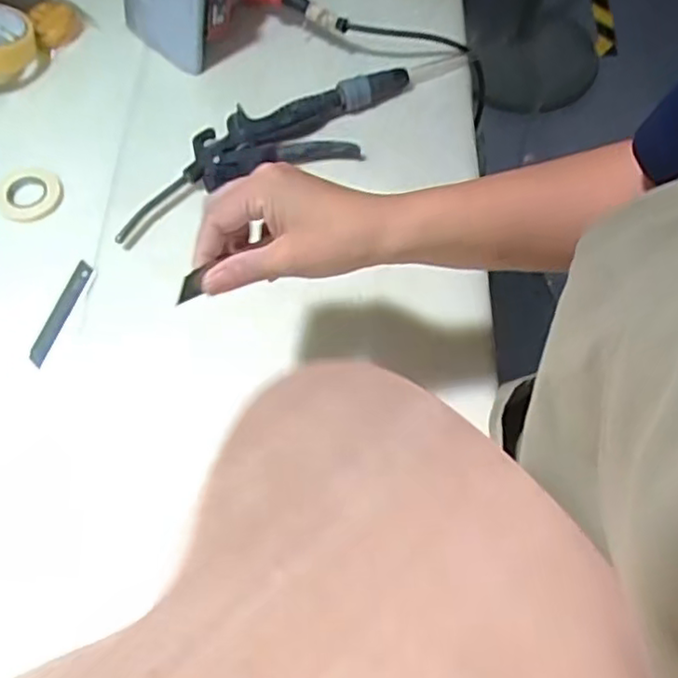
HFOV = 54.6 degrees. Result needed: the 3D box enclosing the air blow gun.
[{"bbox_3d":[-0.064,-0.173,0.603,0.302,0.032,0.086,-20,65,-11],"label":"air blow gun"}]

